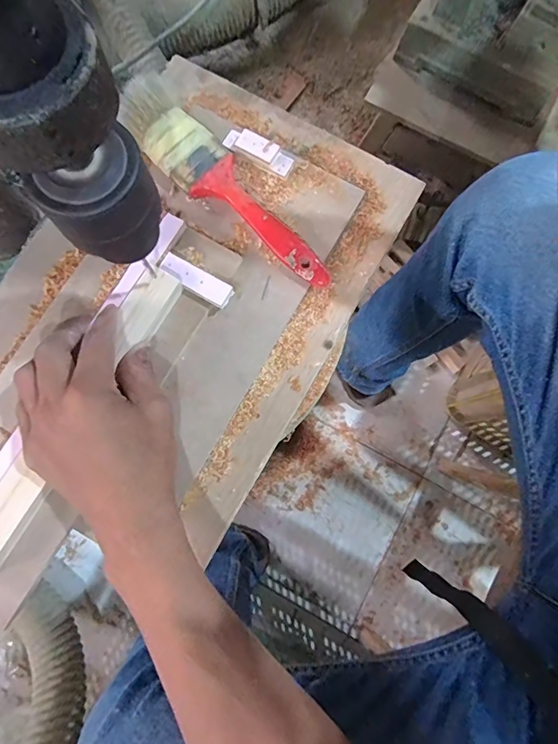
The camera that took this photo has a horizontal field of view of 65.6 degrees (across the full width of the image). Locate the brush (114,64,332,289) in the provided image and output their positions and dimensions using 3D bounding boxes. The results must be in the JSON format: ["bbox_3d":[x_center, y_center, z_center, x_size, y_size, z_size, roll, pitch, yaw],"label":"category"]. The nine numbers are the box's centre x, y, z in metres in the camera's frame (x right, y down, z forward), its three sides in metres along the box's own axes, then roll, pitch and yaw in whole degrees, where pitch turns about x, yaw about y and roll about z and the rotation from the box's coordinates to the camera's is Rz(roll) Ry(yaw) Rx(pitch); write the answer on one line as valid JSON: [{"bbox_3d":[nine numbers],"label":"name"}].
[{"bbox_3d":[-0.040,-0.145,0.333,0.208,0.033,0.047,43,81,7],"label":"brush"}]

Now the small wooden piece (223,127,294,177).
[{"bbox_3d":[-0.017,-0.178,0.347,0.057,0.014,0.018,27,79,4],"label":"small wooden piece"}]

